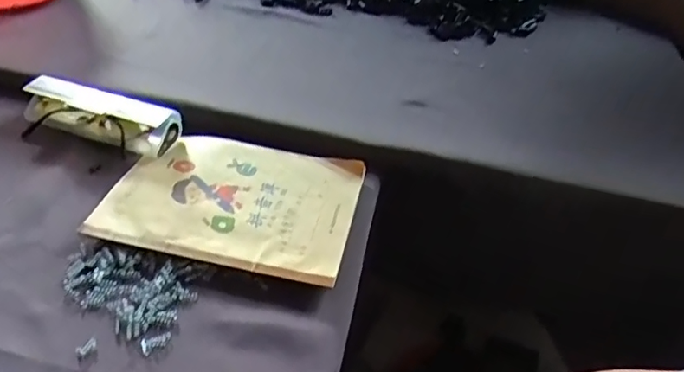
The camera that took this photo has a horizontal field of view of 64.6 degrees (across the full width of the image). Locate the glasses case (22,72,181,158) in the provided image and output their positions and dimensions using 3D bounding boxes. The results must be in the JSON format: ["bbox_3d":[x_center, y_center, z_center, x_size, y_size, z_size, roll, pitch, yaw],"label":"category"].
[{"bbox_3d":[-0.234,-0.069,0.518,0.157,0.035,0.050,15,45,9],"label":"glasses case"}]

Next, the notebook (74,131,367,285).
[{"bbox_3d":[-0.091,0.010,0.471,0.202,0.012,0.139,12,45,6],"label":"notebook"}]

